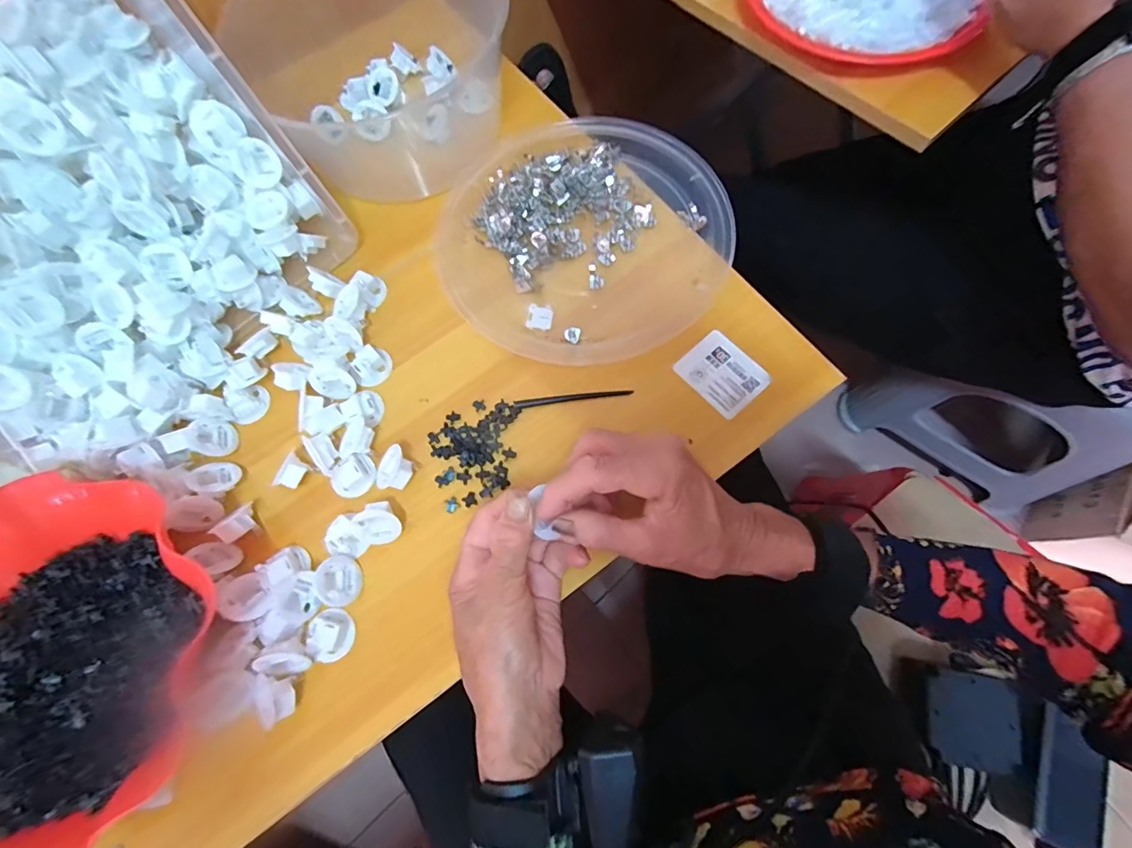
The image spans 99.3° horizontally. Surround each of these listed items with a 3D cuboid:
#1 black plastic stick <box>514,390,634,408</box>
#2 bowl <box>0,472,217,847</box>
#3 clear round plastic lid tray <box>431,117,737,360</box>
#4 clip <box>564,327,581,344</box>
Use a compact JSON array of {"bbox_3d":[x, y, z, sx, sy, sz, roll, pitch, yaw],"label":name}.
[{"bbox_3d":[0.005,-0.020,0.359,0.088,0.004,0.005,-6,75,-1],"label":"black plastic stick"},{"bbox_3d":[-0.318,0.151,0.291,0.197,0.060,0.225,-34,77,-8],"label":"bowl"},{"bbox_3d":[0.011,-0.163,0.409,0.235,0.019,0.229,0,75,1],"label":"clear round plastic lid tray"},{"bbox_3d":[0.005,-0.069,0.372,0.012,0.004,0.013,0,75,1],"label":"clip"}]

